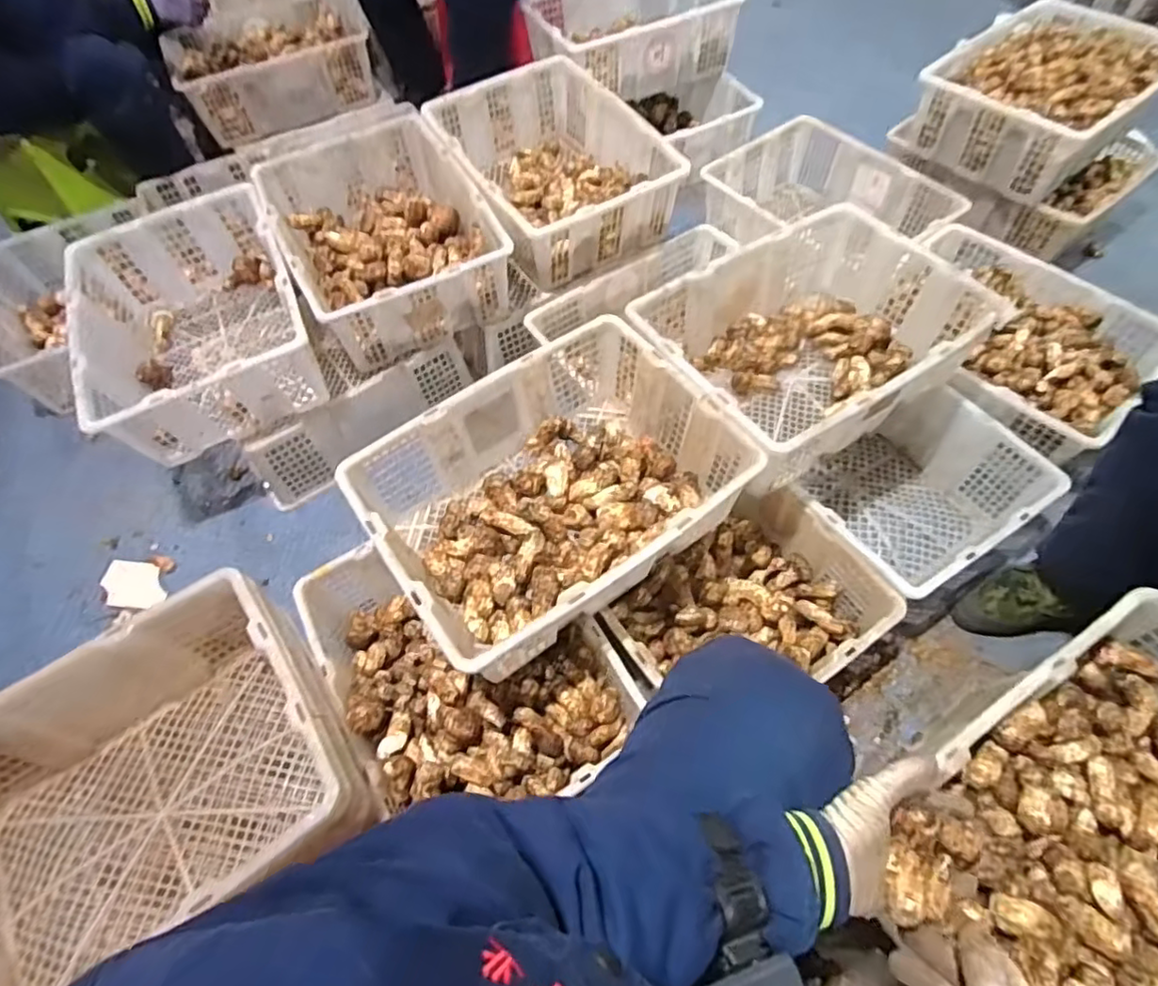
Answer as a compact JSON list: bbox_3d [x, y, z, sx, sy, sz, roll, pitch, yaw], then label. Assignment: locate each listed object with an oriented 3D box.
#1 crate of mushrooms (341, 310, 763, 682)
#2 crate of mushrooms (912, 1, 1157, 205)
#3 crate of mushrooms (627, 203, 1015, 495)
[{"bbox_3d":[-0.038,0.001,0.911,0.472,0.175,0.362,-34,63,-15],"label":"crate of mushrooms"},{"bbox_3d":[1.035,-0.886,1.395,0.533,0.153,0.384,-37,65,-17],"label":"crate of mushrooms"},{"bbox_3d":[0.367,-0.249,1.019,0.494,0.177,0.353,-31,63,-14],"label":"crate of mushrooms"}]

